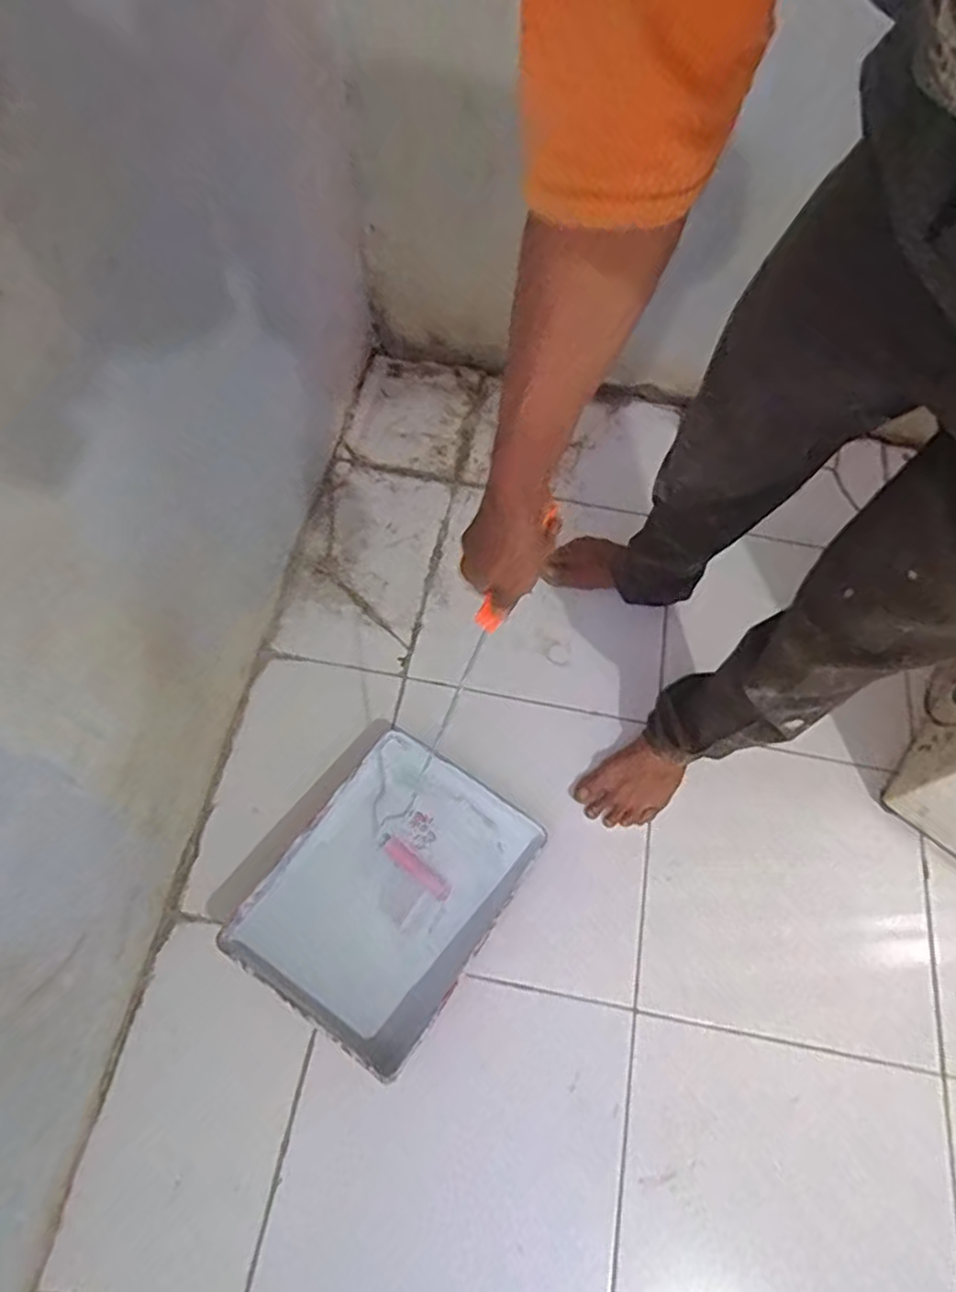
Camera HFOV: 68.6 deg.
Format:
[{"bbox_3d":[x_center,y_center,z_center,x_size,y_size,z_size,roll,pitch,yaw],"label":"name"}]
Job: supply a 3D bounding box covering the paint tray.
[{"bbox_3d":[-0.114,0.326,0.943,0.277,0.063,0.358,33,67,12],"label":"paint tray"}]

